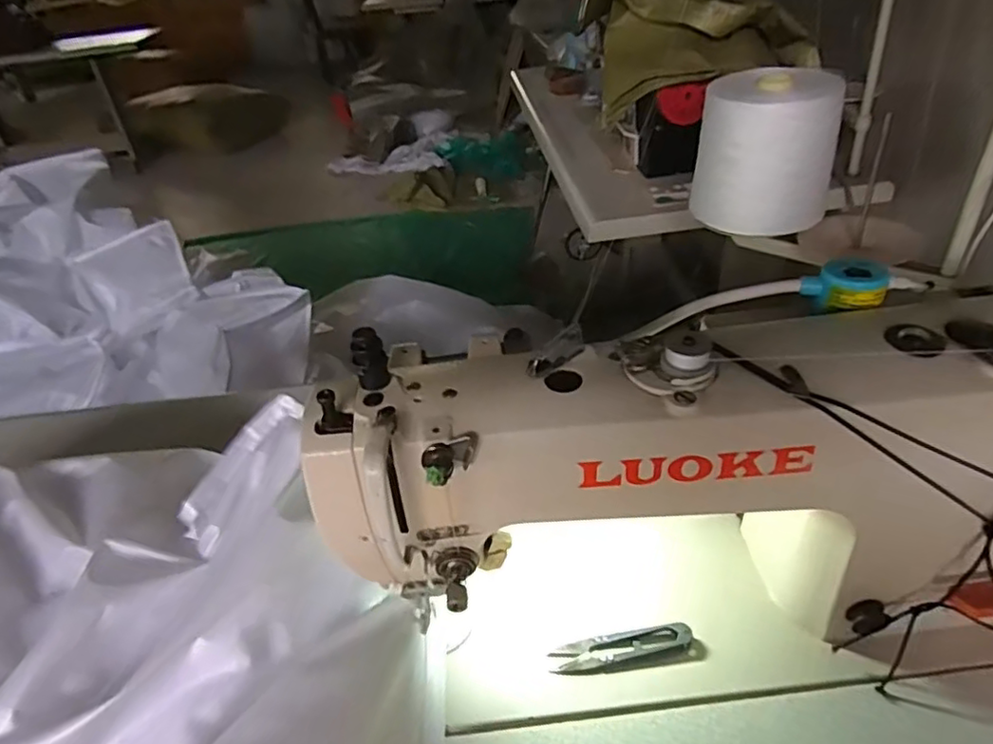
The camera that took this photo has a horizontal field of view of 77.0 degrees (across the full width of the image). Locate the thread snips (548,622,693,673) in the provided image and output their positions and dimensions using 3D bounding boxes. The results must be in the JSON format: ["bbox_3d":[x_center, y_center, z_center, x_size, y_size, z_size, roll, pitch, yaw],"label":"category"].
[{"bbox_3d":[0.090,0.195,0.449,0.100,0.010,0.023,-9,37,-4],"label":"thread snips"}]

